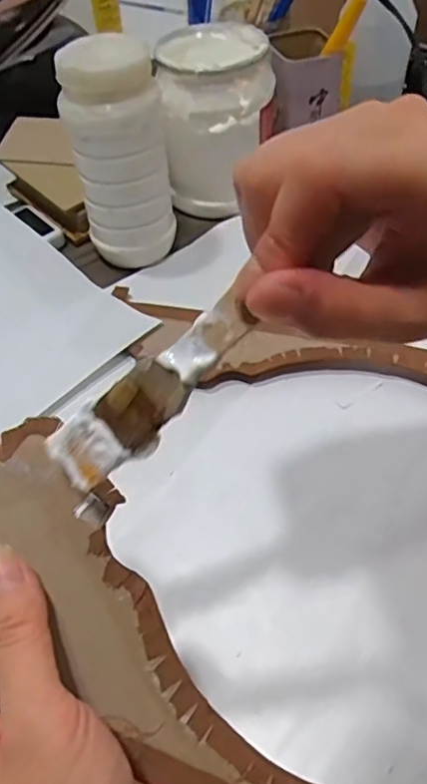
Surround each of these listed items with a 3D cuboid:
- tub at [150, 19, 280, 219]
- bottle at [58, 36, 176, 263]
[{"bbox_3d":[0.005,-0.270,0.592,0.103,0.135,0.115,-1,51,2],"label":"tub"},{"bbox_3d":[-0.079,-0.199,0.519,0.077,0.181,0.072,-9,51,-4],"label":"bottle"}]

